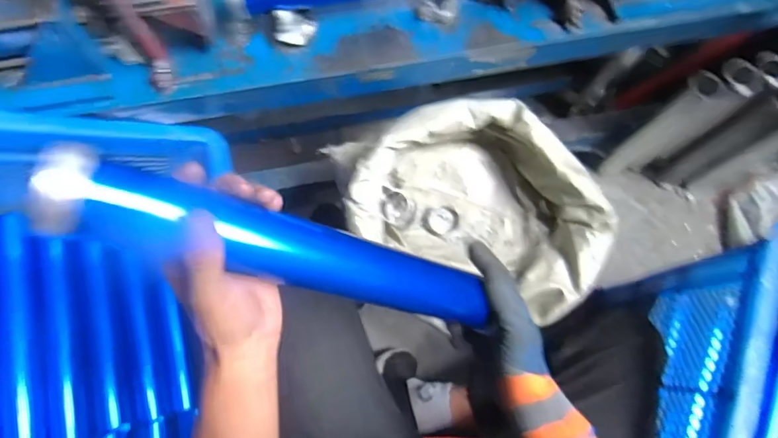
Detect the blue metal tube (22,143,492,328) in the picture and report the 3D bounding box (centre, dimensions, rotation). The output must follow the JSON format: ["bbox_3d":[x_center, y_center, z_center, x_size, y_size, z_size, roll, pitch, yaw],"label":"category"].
[{"bbox_3d":[-0.059,0.028,0.334,0.337,0.050,0.052,21,70,-33],"label":"blue metal tube"}]

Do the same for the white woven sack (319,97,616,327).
[{"bbox_3d":[0.157,-0.027,0.704,0.376,0.140,0.284,25,75,8],"label":"white woven sack"}]

